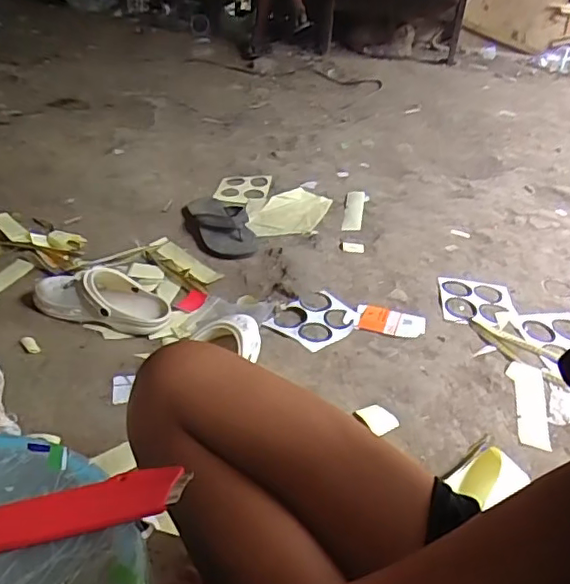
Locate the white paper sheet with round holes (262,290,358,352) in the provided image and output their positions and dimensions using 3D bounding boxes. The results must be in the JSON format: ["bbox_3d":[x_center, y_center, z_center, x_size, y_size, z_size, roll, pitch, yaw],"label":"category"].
[{"bbox_3d":[0.052,0.042,1.000,0.136,0.014,0.144,27,45,36],"label":"white paper sheet with round holes"}]

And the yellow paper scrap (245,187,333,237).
[{"bbox_3d":[0.009,-0.191,1.357,0.193,0.013,0.214,-5,36,0],"label":"yellow paper scrap"}]

